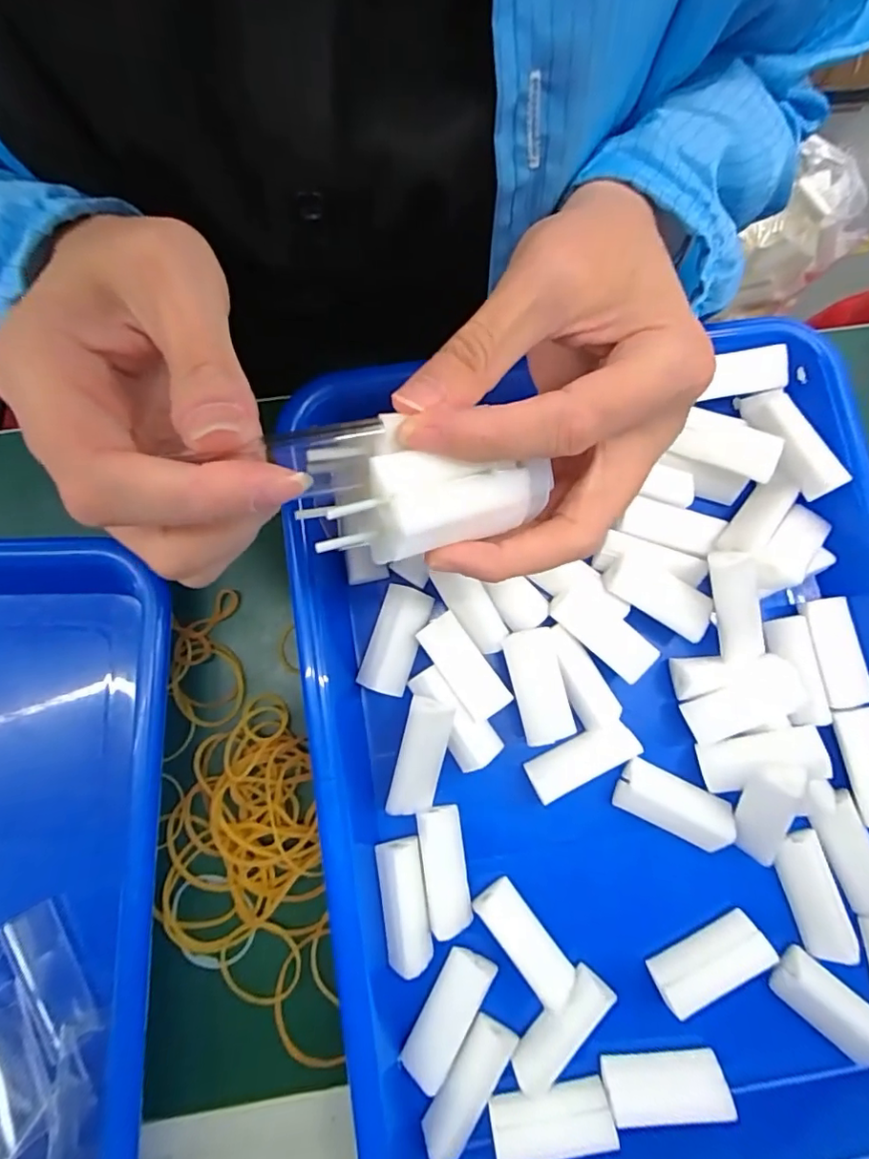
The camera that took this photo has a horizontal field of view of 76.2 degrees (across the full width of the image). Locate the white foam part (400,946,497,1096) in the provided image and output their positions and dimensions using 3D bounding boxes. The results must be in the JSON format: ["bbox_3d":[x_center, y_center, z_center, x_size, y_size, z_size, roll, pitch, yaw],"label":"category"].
[{"bbox_3d":[0.005,0.168,0.212,0.018,0.007,0.048,28,82,2],"label":"white foam part"}]

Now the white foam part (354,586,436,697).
[{"bbox_3d":[-0.017,0.026,0.235,0.021,0.015,0.044,18,82,1],"label":"white foam part"}]

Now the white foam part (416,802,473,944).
[{"bbox_3d":[0.004,0.116,0.222,0.017,0.010,0.045,-8,82,-3],"label":"white foam part"}]

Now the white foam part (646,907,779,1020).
[{"bbox_3d":[0.108,0.149,0.217,0.045,0.016,0.016,-25,83,-5],"label":"white foam part"}]

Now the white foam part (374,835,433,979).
[{"bbox_3d":[-0.012,0.128,0.217,0.017,0.011,0.045,-8,82,-3],"label":"white foam part"}]

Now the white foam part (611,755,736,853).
[{"bbox_3d":[0.098,0.093,0.229,0.045,0.014,0.021,25,82,2],"label":"white foam part"}]

